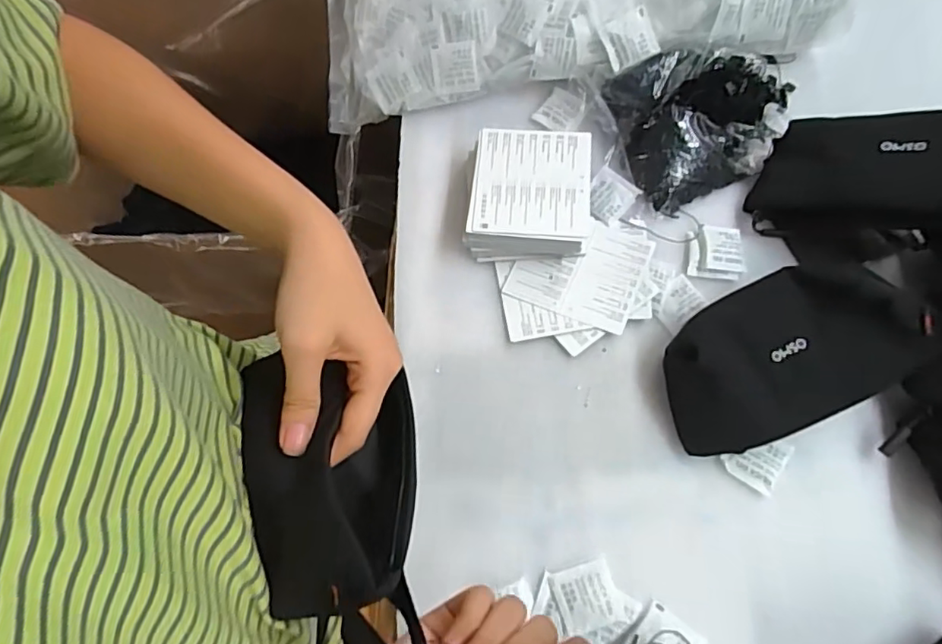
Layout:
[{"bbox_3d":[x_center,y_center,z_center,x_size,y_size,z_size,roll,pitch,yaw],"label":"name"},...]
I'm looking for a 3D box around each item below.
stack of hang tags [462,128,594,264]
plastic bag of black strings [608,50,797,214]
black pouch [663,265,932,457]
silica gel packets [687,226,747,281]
[{"bbox_3d":[0.047,-0.104,0.471,0.099,0.041,0.105,1,70,3],"label":"stack of hang tags"},{"bbox_3d":[0.197,-0.171,0.477,0.143,0.052,0.119,-17,70,-4],"label":"plastic bag of black strings"},{"bbox_3d":[0.227,0.021,0.412,0.187,0.051,0.102,-25,70,-6],"label":"black pouch"},{"bbox_3d":[0.197,-0.056,0.461,0.044,0.007,0.046,3,70,4],"label":"silica gel packets"}]

